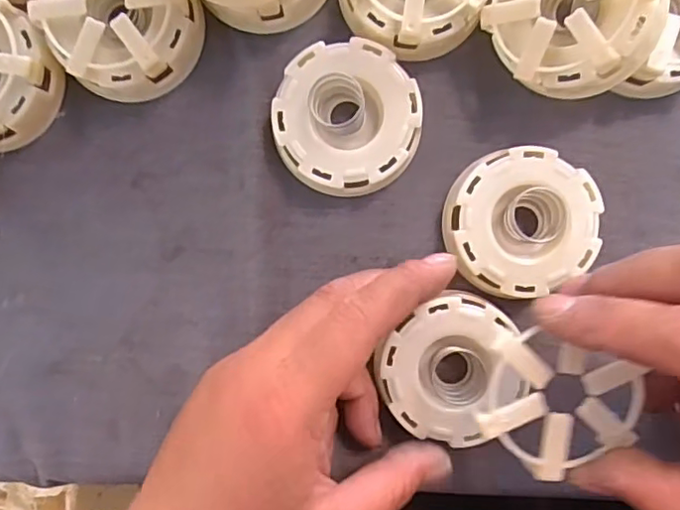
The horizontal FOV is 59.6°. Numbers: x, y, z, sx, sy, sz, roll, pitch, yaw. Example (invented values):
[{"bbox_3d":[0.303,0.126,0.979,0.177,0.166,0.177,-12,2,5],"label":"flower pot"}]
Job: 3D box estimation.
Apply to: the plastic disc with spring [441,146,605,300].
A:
[{"bbox_3d":[0.080,-0.015,0.262,0.062,0.022,0.062,0,91,1],"label":"plastic disc with spring"}]

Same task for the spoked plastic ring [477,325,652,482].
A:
[{"bbox_3d":[0.078,0.056,0.212,0.057,0.008,0.047,23,95,-2],"label":"spoked plastic ring"}]

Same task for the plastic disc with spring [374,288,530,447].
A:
[{"bbox_3d":[0.049,0.049,0.260,0.063,0.014,0.057,-41,94,4],"label":"plastic disc with spring"}]

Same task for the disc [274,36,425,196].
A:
[{"bbox_3d":[0.003,-0.059,0.258,0.061,0.018,0.064,0,91,1],"label":"disc"}]

